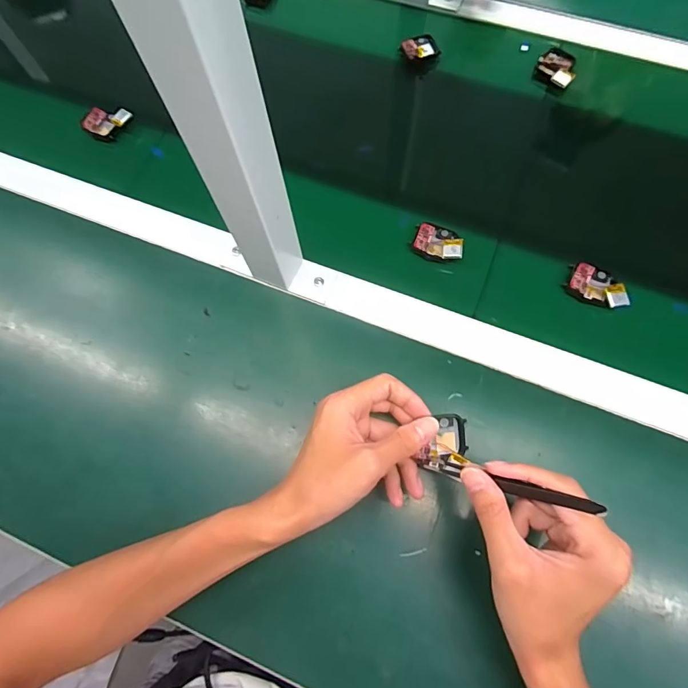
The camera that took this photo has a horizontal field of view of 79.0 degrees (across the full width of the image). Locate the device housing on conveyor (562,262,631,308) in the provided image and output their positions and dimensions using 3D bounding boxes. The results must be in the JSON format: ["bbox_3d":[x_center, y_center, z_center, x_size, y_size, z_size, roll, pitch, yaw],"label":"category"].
[{"bbox_3d":[0.250,-0.057,0.412,0.054,0.019,0.039,20,70,13],"label":"device housing on conveyor"}]

